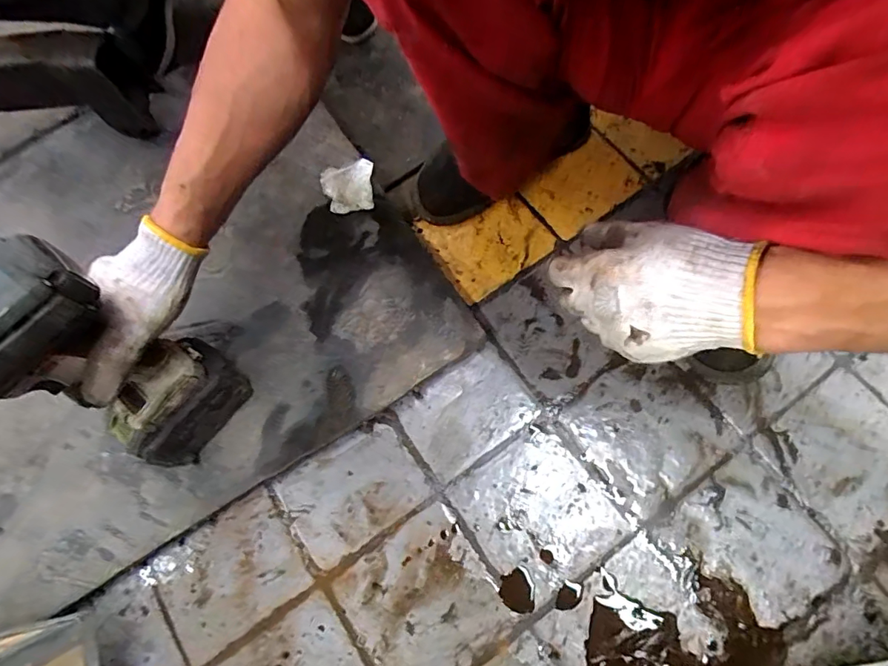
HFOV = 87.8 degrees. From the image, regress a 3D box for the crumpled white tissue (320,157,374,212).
[{"bbox_3d":[-0.133,-0.201,0.631,0.072,0.012,0.076,-9,72,-1],"label":"crumpled white tissue"}]

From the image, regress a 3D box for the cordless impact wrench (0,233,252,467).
[{"bbox_3d":[-0.350,0.086,0.392,0.277,0.266,0.097,-37,74,-9],"label":"cordless impact wrench"}]

